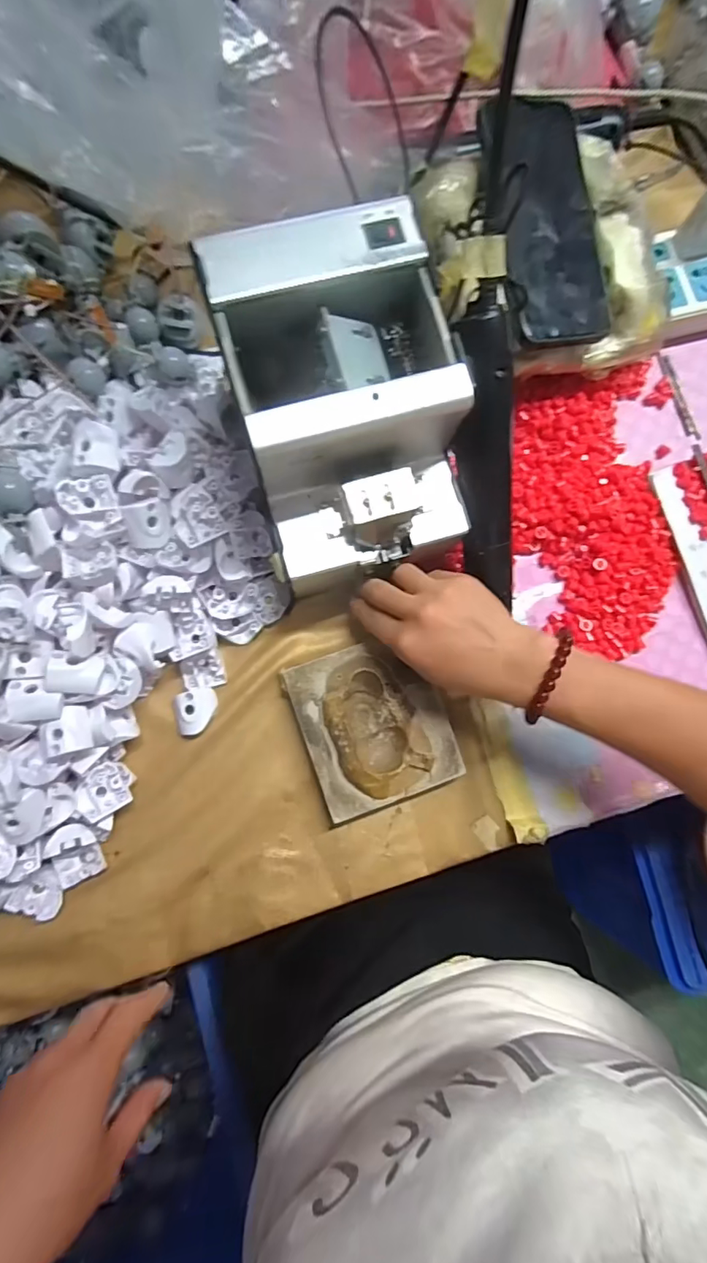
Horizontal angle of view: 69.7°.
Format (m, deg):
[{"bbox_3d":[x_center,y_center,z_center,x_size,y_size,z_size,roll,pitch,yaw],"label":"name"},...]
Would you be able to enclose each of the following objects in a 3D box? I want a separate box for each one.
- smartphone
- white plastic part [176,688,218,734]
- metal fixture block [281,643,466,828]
[{"bbox_3d":[0.134,-0.288,0.355,0.088,0.011,0.159,-16,97,-21],"label":"smartphone"},{"bbox_3d":[-0.114,0.057,0.366,0.028,0.012,0.031,-5,87,-6],"label":"white plastic part"},{"bbox_3d":[0.015,0.069,0.379,0.105,0.033,0.115,-19,89,-7],"label":"metal fixture block"}]

